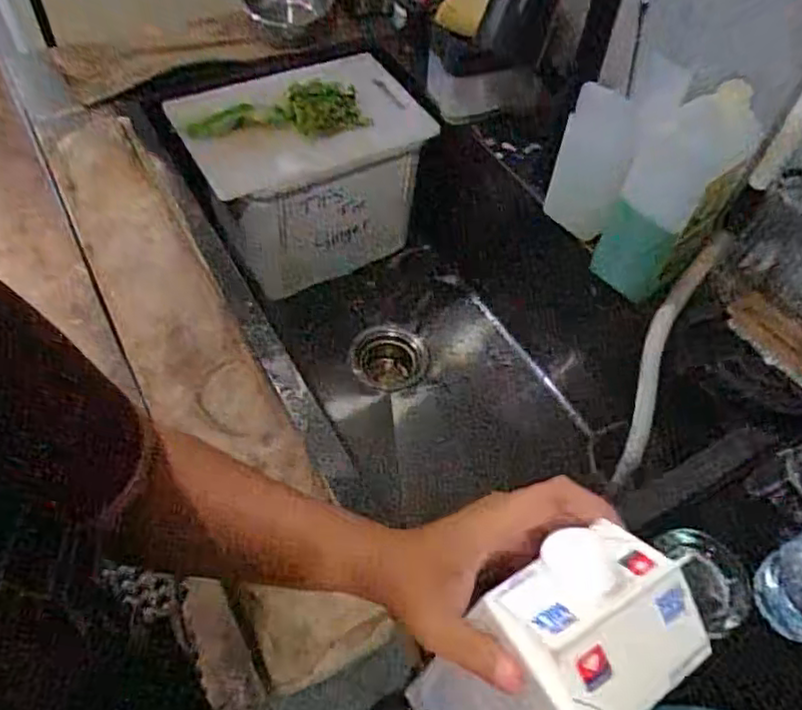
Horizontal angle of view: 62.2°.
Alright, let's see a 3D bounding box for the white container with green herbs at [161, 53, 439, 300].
[{"bbox_3d":[-0.128,-0.241,0.902,0.297,0.223,0.191,-23,58,-22],"label":"white container with green herbs"}]

